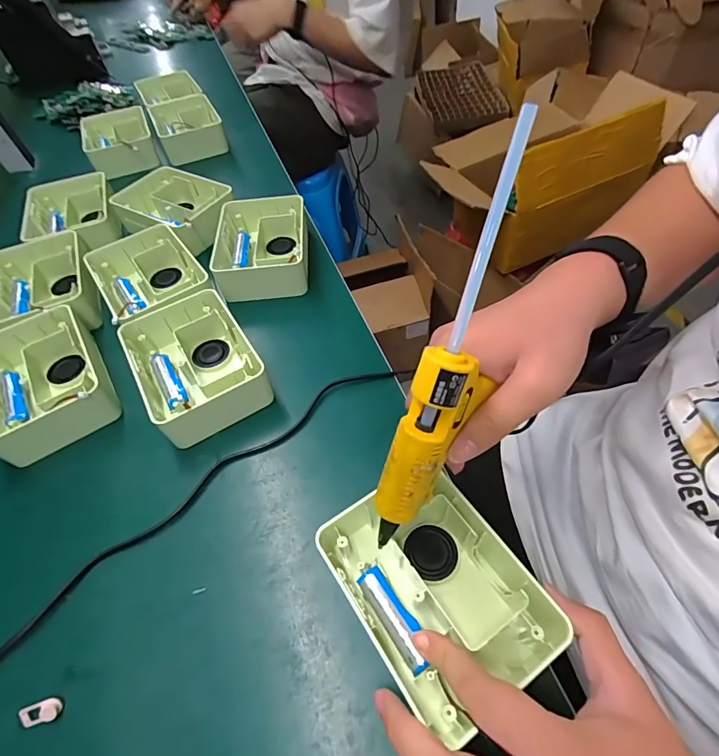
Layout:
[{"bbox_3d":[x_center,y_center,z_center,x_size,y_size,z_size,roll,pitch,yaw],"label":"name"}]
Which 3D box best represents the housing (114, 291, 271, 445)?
[{"bbox_3d":[-0.160,-0.013,0.421,0.108,0.048,0.150,-28,56,-16],"label":"housing"}]

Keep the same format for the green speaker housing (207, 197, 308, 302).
[{"bbox_3d":[-0.121,-0.164,0.532,0.112,0.052,0.149,-8,53,-1],"label":"green speaker housing"}]

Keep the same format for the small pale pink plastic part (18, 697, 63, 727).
[{"bbox_3d":[-0.207,0.217,0.275,0.026,0.005,0.013,-11,54,-7],"label":"small pale pink plastic part"}]

